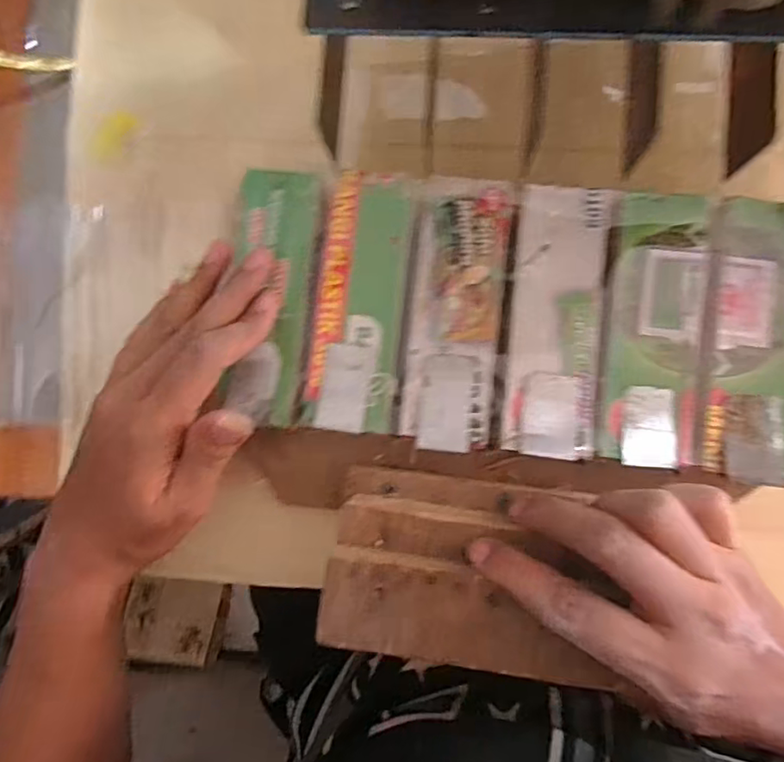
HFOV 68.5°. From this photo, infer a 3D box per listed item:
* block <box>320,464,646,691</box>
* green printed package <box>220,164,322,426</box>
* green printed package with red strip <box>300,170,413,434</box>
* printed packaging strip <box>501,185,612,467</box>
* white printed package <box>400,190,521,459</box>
[{"bbox_3d":[0.037,0.091,0.281,0.132,0.041,0.081,6,85,5],"label":"block"},{"bbox_3d":[-0.064,-0.045,0.305,0.042,0.011,0.135,3,85,5],"label":"green printed package"},{"bbox_3d":[-0.018,-0.043,0.302,0.046,0.006,0.135,6,85,5],"label":"green printed package with red strip"},{"bbox_3d":[0.084,-0.031,0.291,0.045,0.004,0.137,6,85,5],"label":"printed packaging strip"},{"bbox_3d":[0.033,-0.033,0.296,0.047,0.006,0.134,7,85,5],"label":"white printed package"}]

